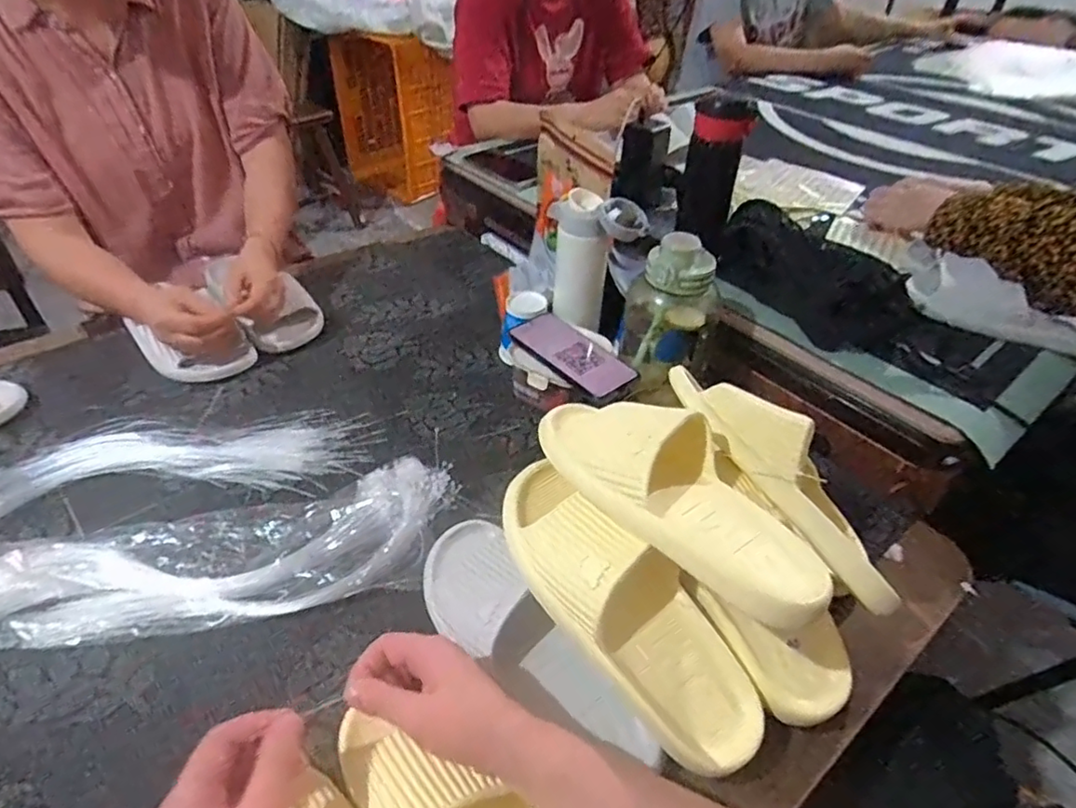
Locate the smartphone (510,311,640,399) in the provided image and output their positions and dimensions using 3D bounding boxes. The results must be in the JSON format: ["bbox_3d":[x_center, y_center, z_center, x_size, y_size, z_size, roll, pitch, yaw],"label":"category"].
[{"bbox_3d":[0.043,-0.063,0.730,0.082,0.014,0.144,-31,57,-34],"label":"smartphone"}]

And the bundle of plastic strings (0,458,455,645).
[{"bbox_3d":[-0.294,0.143,0.567,0.434,0.038,0.130,-10,43,-12],"label":"bundle of plastic strings"}]

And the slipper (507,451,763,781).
[{"bbox_3d":[0.070,0.150,0.462,0.090,0.075,0.255,-35,77,-33],"label":"slipper"}]

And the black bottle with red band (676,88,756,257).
[{"bbox_3d":[0.219,-0.297,0.776,0.067,0.182,0.063,9,42,8],"label":"black bottle with red band"}]

